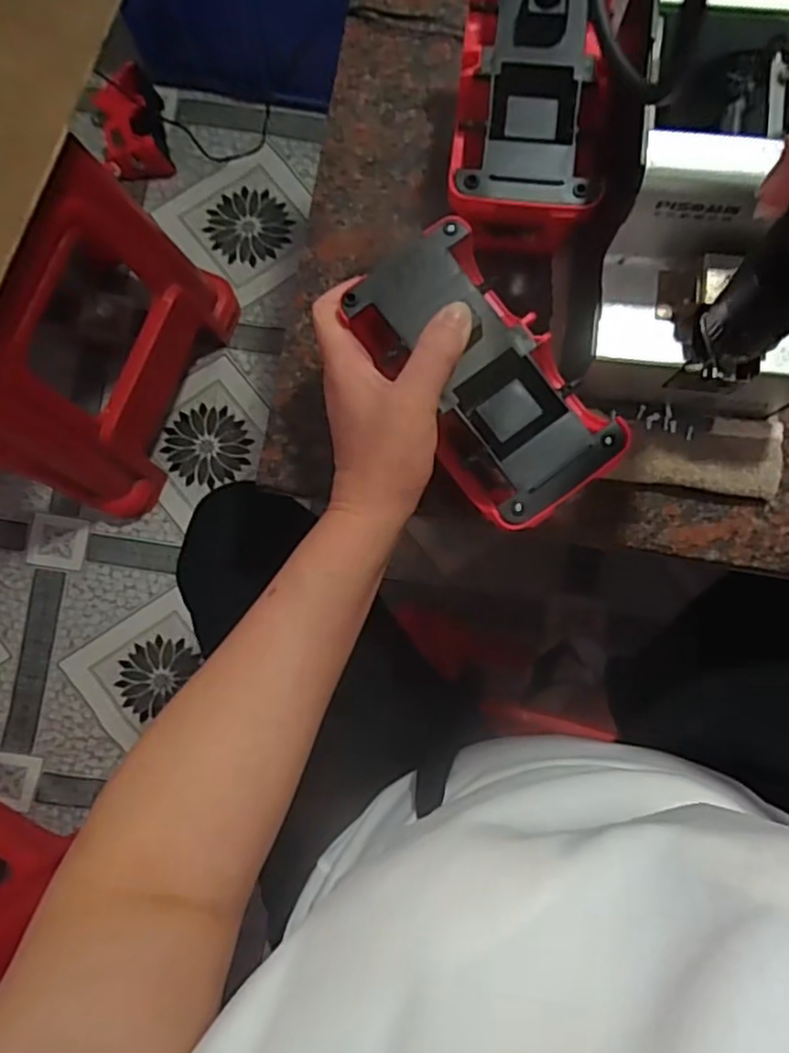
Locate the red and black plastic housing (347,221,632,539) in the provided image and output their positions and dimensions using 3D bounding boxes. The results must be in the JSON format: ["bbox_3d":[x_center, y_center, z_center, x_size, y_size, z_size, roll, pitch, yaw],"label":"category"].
[{"bbox_3d":[0.044,-0.075,0.356,0.076,0.030,0.150,-34,86,-2],"label":"red and black plastic housing"}]

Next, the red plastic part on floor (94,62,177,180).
[{"bbox_3d":[-0.418,-0.640,1.095,0.098,0.081,0.154,-8,83,1],"label":"red plastic part on floor"}]

